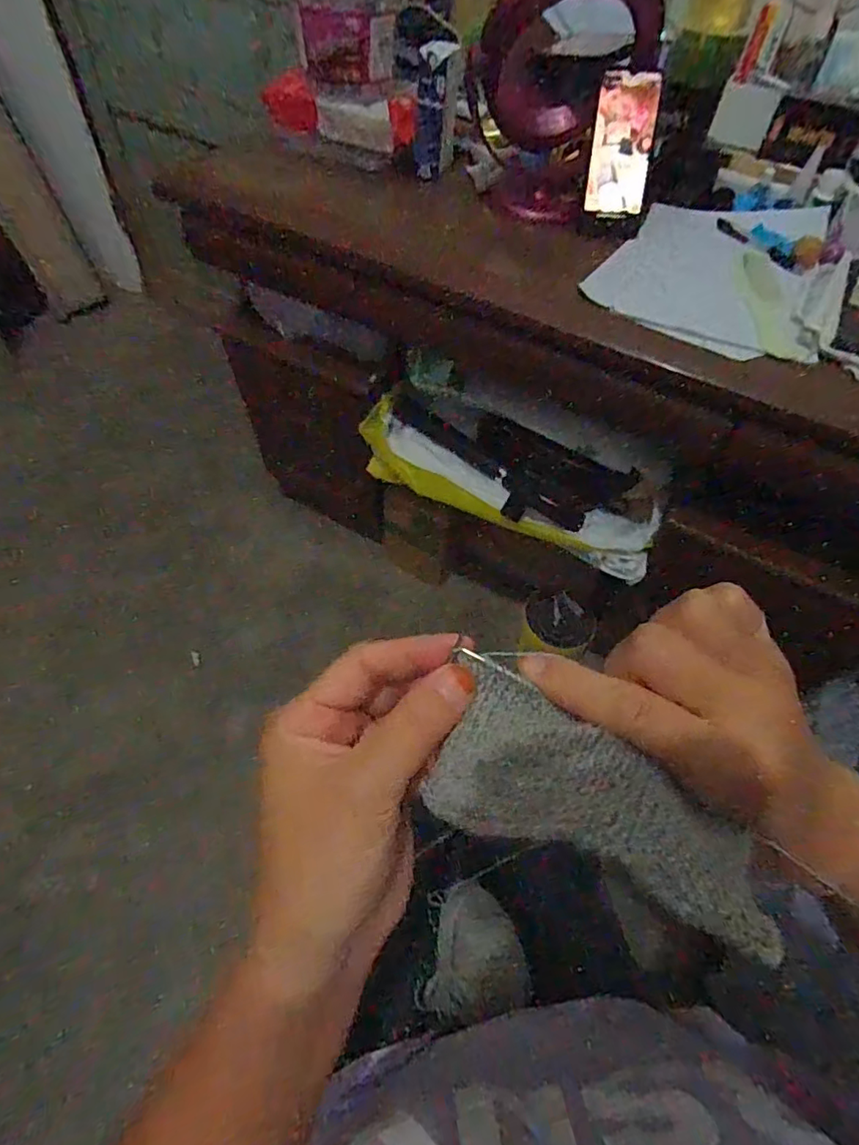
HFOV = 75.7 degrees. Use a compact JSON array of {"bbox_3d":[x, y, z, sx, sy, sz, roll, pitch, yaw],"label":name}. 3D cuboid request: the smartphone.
[{"bbox_3d":[0.228,-0.503,0.653,0.074,0.139,0.013,-2,23,-1],"label":"smartphone"}]

